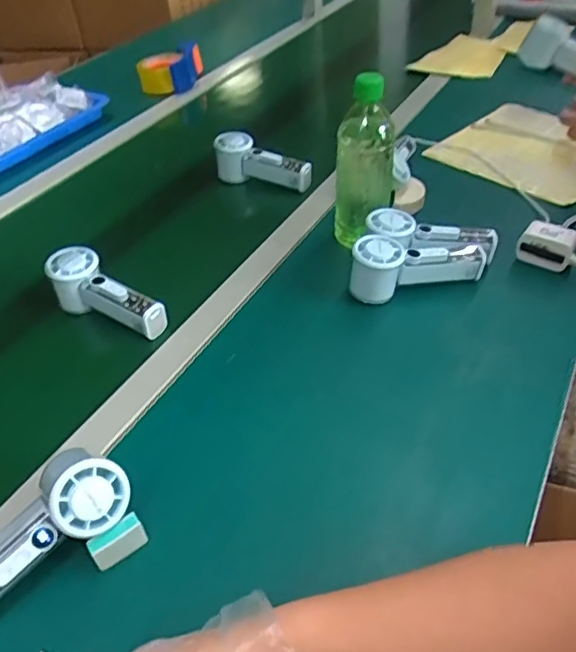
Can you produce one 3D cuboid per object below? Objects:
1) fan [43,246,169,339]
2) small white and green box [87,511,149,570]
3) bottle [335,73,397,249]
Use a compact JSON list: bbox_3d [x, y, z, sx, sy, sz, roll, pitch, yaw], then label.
[{"bbox_3d":[-0.206,-0.036,0.651,0.150,0.054,0.057,27,51,31],"label":"fan"},{"bbox_3d":[-0.129,0.165,0.445,0.041,0.023,0.018,-32,48,-26],"label":"small white and green box"},{"bbox_3d":[0.091,-0.187,0.696,0.068,0.219,0.070,0,42,6],"label":"bottle"}]

